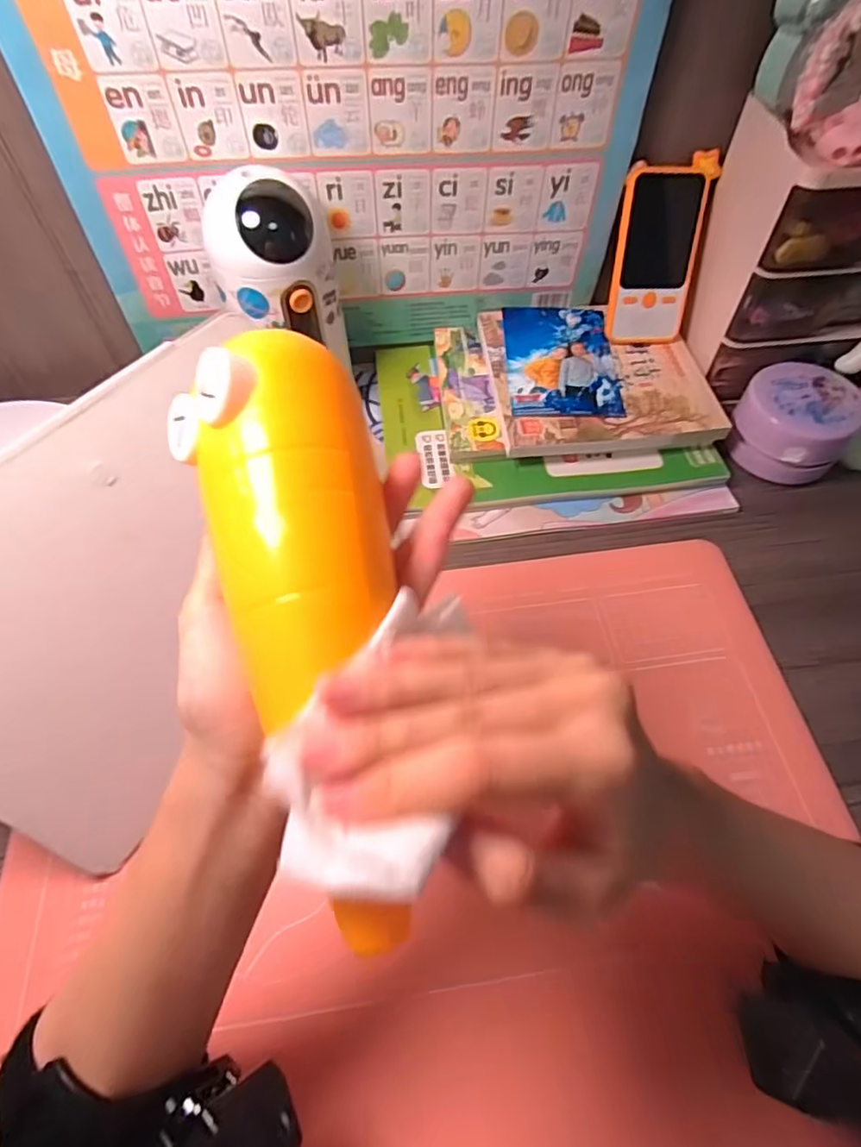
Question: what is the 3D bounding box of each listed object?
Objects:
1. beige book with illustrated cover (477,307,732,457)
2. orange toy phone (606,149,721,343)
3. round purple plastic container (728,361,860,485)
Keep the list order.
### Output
[{"bbox_3d":[0.135,-0.163,0.467,0.170,0.016,0.154,-5,58,-2],"label":"beige book with illustrated cover"},{"bbox_3d":[0.178,-0.250,0.454,0.067,0.123,0.015,-4,29,-4],"label":"orange toy phone"},{"bbox_3d":[0.281,-0.118,0.448,0.080,0.051,0.079,-1,58,1],"label":"round purple plastic container"}]

